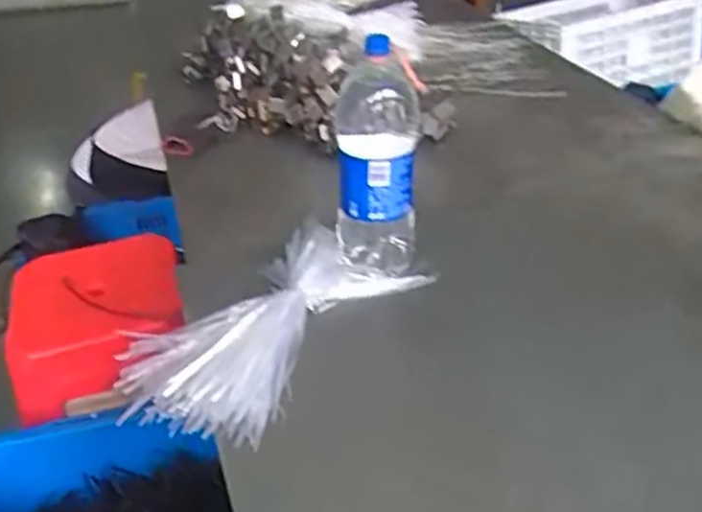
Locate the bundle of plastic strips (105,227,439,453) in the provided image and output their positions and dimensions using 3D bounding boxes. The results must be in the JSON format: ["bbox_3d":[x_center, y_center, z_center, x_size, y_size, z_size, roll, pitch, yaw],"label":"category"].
[{"bbox_3d":[-0.108,0.080,0.906,0.248,0.069,0.384,19,39,27],"label":"bundle of plastic strips"}]

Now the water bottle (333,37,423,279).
[{"bbox_3d":[0.033,-0.115,0.932,0.106,0.316,0.109,-2,34,0],"label":"water bottle"}]

